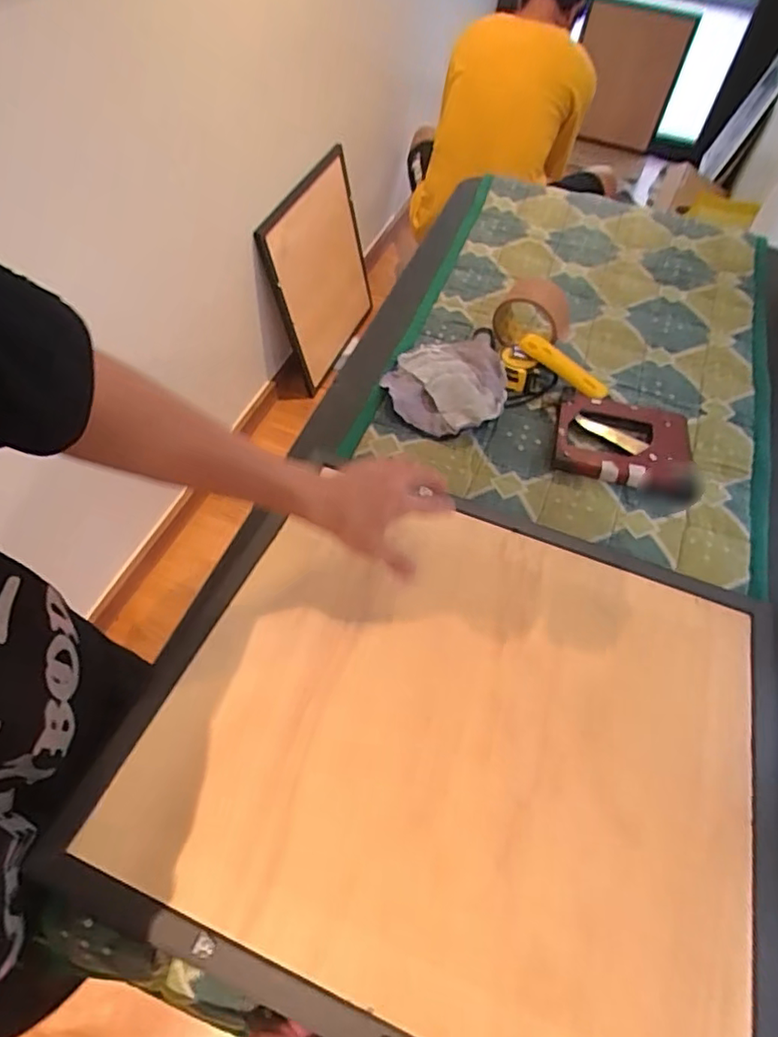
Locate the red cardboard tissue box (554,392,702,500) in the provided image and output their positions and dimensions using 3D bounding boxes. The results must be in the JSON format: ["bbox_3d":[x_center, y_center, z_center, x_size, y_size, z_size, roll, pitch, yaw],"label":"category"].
[{"bbox_3d":[0.282,-0.088,0.701,0.160,0.026,0.126,13,57,6],"label":"red cardboard tissue box"}]

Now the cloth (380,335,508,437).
[{"bbox_3d":[0.074,-0.170,0.745,0.152,0.033,0.155,-14,58,-12],"label":"cloth"}]

